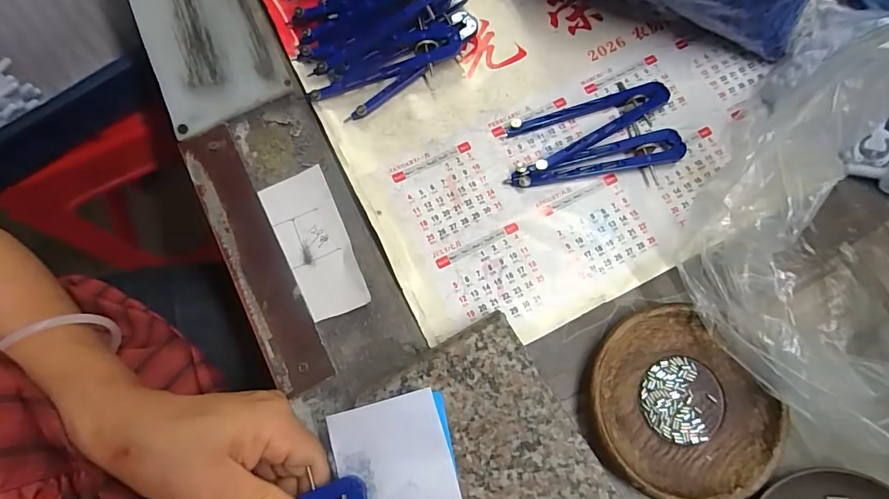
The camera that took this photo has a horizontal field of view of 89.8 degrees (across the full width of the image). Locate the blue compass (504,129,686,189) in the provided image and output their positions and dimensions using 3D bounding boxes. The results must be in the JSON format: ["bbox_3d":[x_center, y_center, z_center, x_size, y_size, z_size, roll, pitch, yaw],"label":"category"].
[{"bbox_3d":[0.108,-0.064,0.320,0.123,0.011,0.024,-9,75,-1],"label":"blue compass"}]

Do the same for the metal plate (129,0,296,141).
[{"bbox_3d":[-0.196,-0.187,0.358,0.094,0.007,0.196,-25,75,-7],"label":"metal plate"}]

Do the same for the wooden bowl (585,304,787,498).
[{"bbox_3d":[0.138,0.096,0.272,0.100,0.016,0.107,0,75,1],"label":"wooden bowl"}]

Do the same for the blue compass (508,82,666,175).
[{"bbox_3d":[0.105,-0.100,0.329,0.118,0.012,0.047,-29,76,-7],"label":"blue compass"}]

